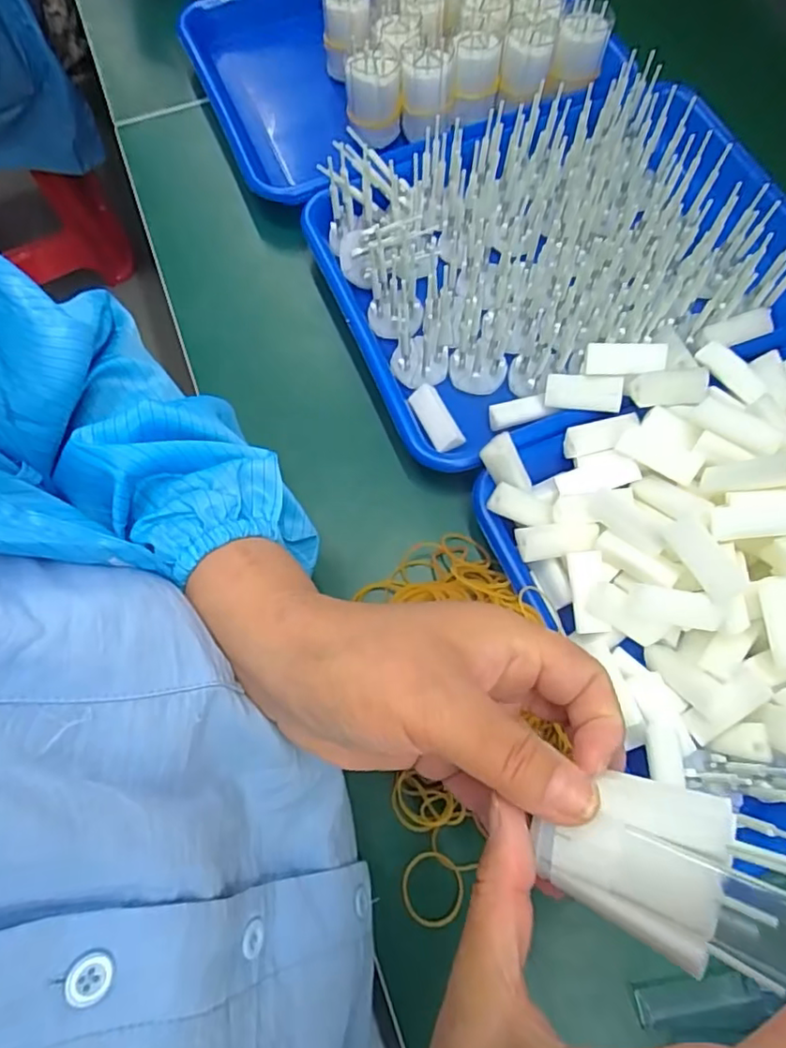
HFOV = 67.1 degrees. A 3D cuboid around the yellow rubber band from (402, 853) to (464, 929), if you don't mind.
[{"bbox_3d":[0.020,0.189,0.305,0.031,0.006,0.034,0,69,0],"label":"yellow rubber band"}]

